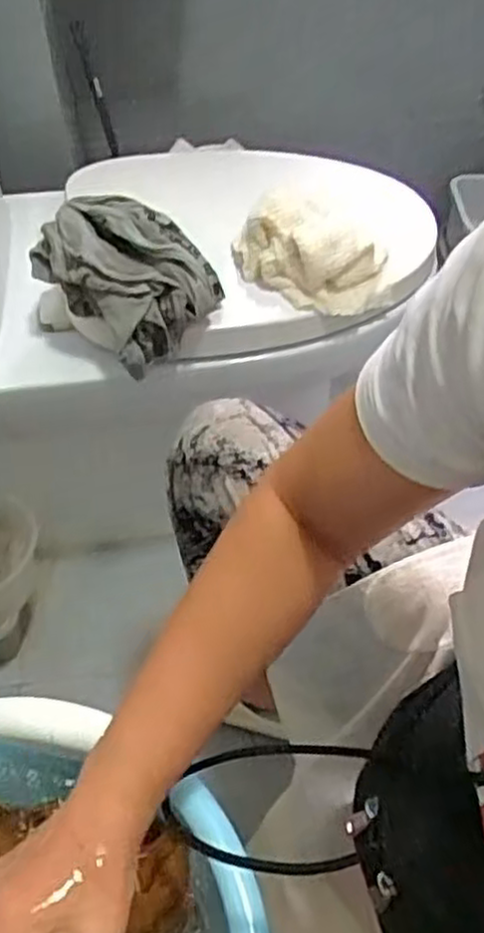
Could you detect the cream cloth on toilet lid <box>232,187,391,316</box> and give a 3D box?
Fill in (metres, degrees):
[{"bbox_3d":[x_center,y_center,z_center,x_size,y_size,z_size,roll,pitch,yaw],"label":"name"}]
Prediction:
[{"bbox_3d":[0.082,-0.254,0.841,0.174,0.081,0.162,8,52,6],"label":"cream cloth on toilet lid"}]

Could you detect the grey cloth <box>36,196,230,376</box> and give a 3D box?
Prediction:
[{"bbox_3d":[-0.129,-0.192,0.798,0.198,0.140,0.119,33,59,23],"label":"grey cloth"}]

